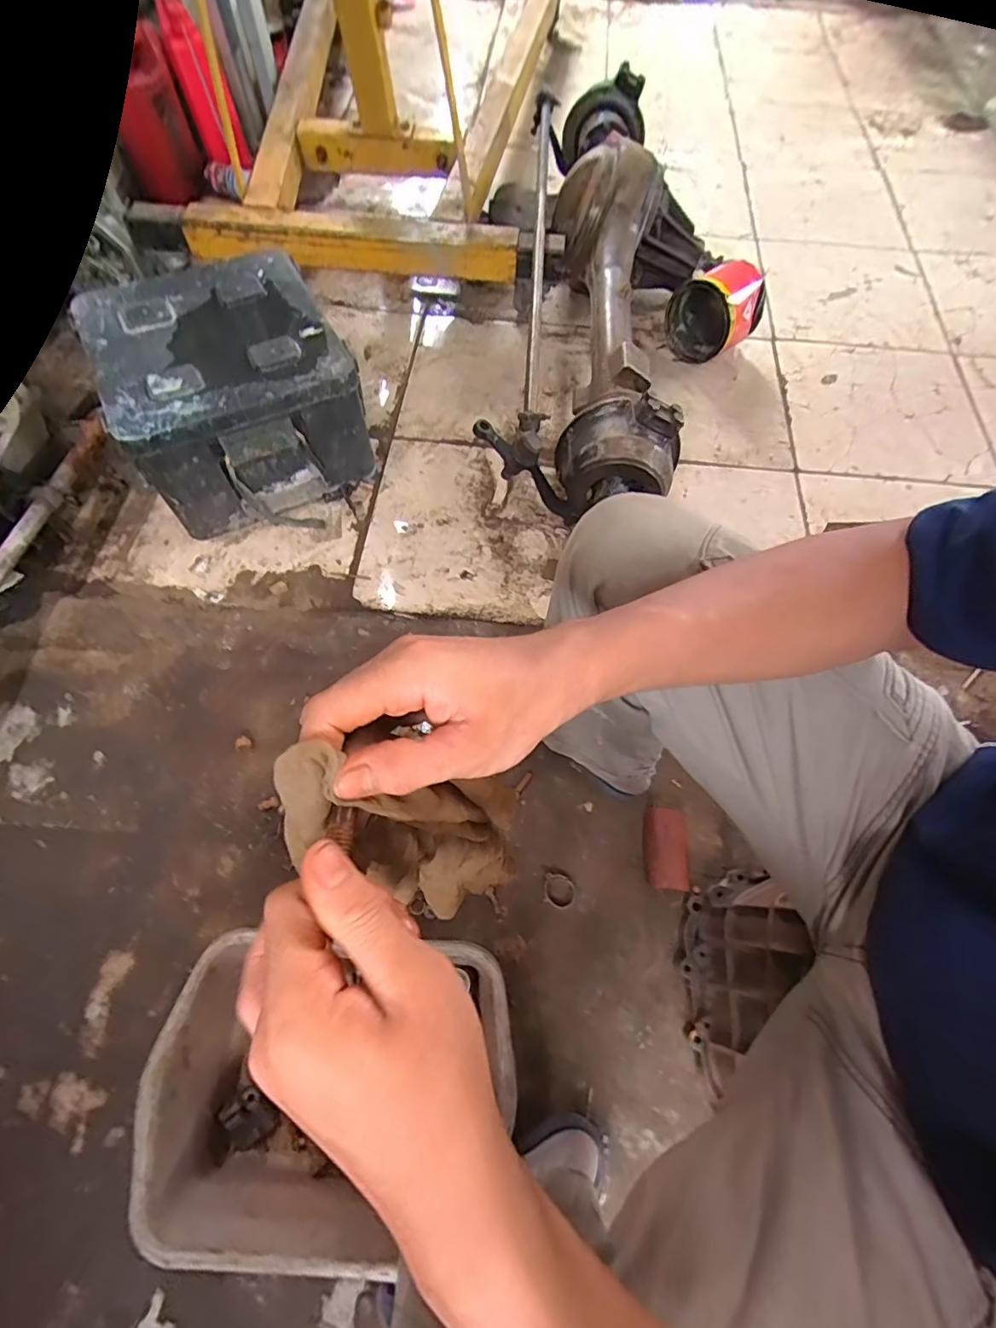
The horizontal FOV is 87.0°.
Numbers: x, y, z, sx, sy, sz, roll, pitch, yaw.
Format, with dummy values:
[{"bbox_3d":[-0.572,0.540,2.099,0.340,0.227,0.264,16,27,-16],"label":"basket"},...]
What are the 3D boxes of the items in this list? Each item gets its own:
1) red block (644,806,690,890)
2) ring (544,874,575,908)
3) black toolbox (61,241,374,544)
[{"bbox_3d":[0.231,0.252,0.722,0.046,0.046,0.104,4,65,0],"label":"red block"},{"bbox_3d":[0.083,0.305,0.705,0.041,0.009,0.040,1,65,-2],"label":"ring"},{"bbox_3d":[-0.454,-0.462,0.927,0.356,0.243,0.366,-26,69,-13],"label":"black toolbox"}]

